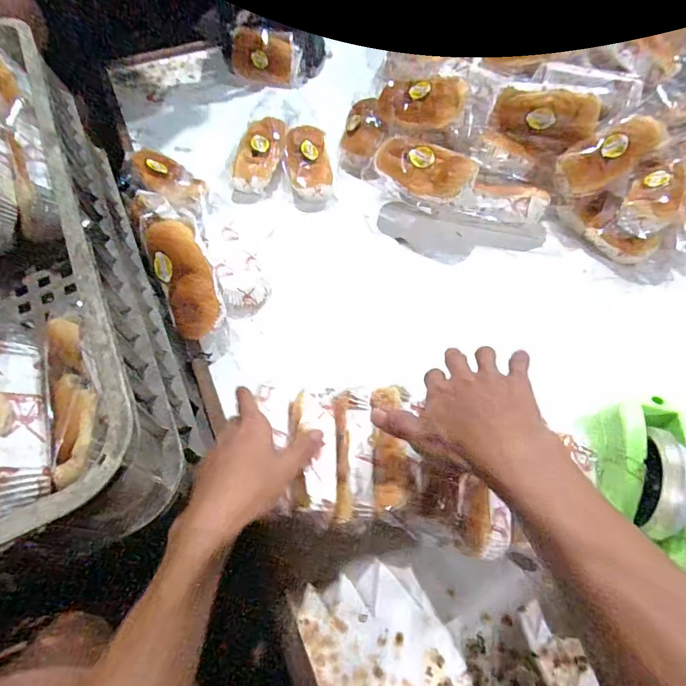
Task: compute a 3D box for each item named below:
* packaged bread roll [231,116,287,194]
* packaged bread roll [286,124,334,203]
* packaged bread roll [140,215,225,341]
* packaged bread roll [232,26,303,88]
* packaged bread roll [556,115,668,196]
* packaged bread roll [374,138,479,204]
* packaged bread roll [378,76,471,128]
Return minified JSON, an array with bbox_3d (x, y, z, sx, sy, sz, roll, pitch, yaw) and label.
[{"bbox_3d":[-0.132,-0.298,0.678,0.064,0.032,0.133,16,77,10],"label":"packaged bread roll"},{"bbox_3d":[-0.053,-0.280,0.682,0.070,0.049,0.137,-6,61,-2],"label":"packaged bread roll"},{"bbox_3d":[-0.192,-0.085,0.523,0.066,0.043,0.158,-24,88,-12],"label":"packaged bread roll"},{"bbox_3d":[-0.147,-0.540,0.822,0.140,0.087,0.042,22,30,12],"label":"packaged bread roll"},{"bbox_3d":[0.356,-0.249,0.578,0.147,0.045,0.060,-27,62,4],"label":"packaged bread roll"},{"bbox_3d":[0.105,-0.235,0.577,0.137,0.037,0.069,29,66,18],"label":"packaged bread roll"},{"bbox_3d":[0.115,-0.354,0.635,0.141,0.050,0.060,25,62,34],"label":"packaged bread roll"}]

